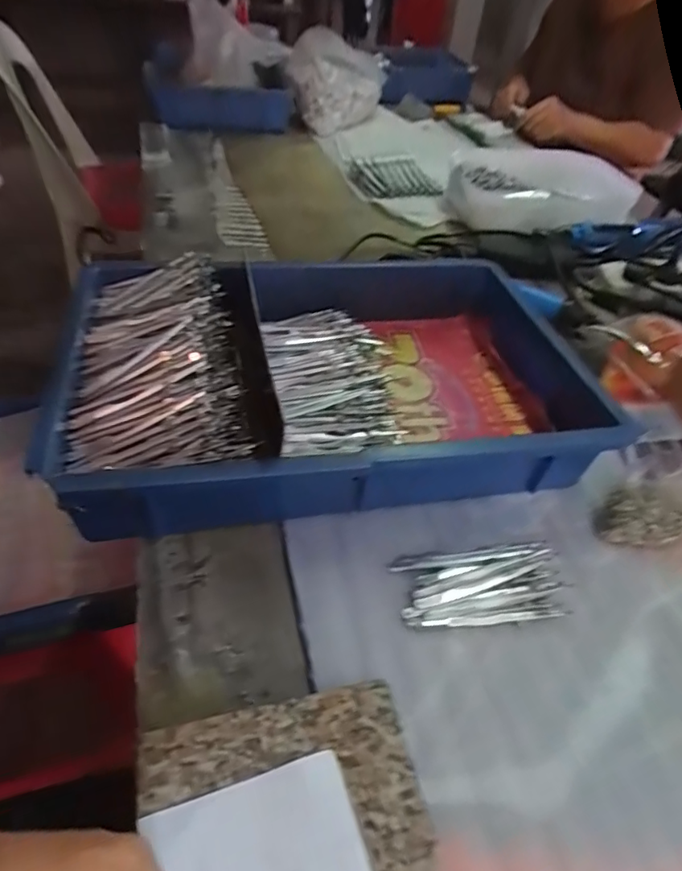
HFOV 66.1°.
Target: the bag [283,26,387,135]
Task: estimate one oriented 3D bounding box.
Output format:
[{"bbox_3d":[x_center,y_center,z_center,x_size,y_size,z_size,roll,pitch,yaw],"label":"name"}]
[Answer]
[{"bbox_3d":[-0.014,-0.736,1.093,0.200,0.141,0.188,6,45,-1],"label":"bag"}]

